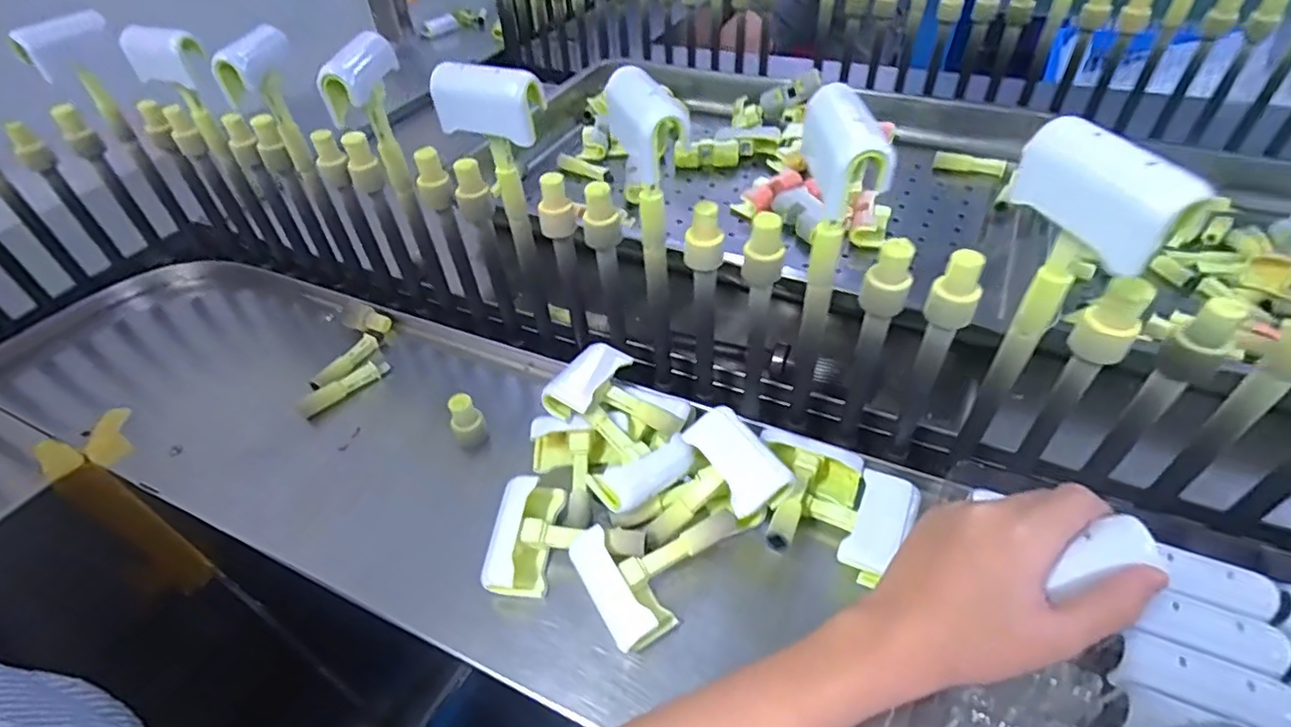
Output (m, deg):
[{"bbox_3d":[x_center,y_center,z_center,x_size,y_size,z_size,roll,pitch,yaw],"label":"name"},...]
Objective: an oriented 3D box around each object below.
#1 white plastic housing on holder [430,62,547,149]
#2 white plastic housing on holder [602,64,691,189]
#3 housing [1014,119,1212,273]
[{"bbox_3d":[-0.104,-0.171,0.393,0.074,0.041,0.030,19,50,23],"label":"white plastic housing on holder"},{"bbox_3d":[-0.001,-0.134,0.348,0.029,0.048,0.068,-17,46,-12],"label":"white plastic housing on holder"},{"bbox_3d":[0.203,-0.078,0.273,0.024,0.039,0.073,-14,46,-9],"label":"housing"}]

